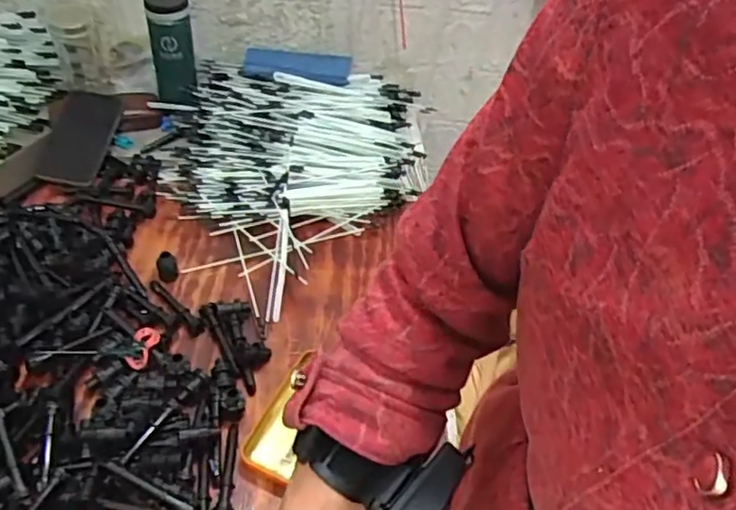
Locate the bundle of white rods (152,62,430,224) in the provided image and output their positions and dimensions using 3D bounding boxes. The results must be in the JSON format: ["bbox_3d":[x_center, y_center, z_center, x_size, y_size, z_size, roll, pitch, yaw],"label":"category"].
[{"bbox_3d":[-0.107,-0.174,0.943,0.388,0.054,0.374,3,46,-4],"label":"bundle of white rods"}]

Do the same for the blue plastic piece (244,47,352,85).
[{"bbox_3d":[-0.109,-0.297,0.985,0.161,0.019,0.068,1,46,-6],"label":"blue plastic piece"}]

